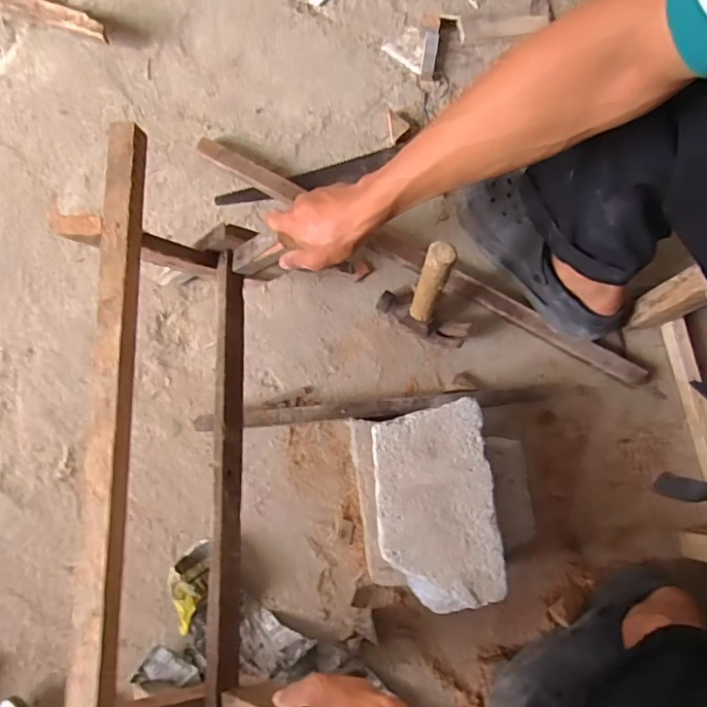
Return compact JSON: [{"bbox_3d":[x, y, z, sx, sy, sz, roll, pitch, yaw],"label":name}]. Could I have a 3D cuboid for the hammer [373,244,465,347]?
[{"bbox_3d":[0.090,-0.074,0.643,0.116,0.222,0.051,36,79,8],"label":"hammer"}]

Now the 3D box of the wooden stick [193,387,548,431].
[{"bbox_3d":[0.025,0.071,0.707,0.447,0.033,0.030,-4,77,-1],"label":"wooden stick"}]

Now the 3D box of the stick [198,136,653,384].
[{"bbox_3d":[0.084,-0.134,0.753,0.682,0.033,0.042,29,78,6],"label":"stick"}]

